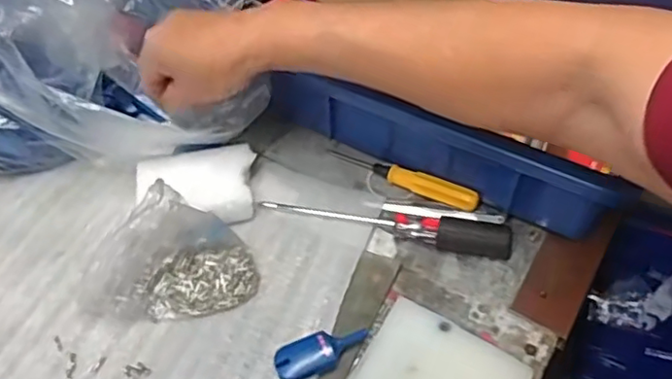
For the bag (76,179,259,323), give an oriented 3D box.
[{"bbox_3d":[-0.105,0.040,0.379,0.102,0.063,0.062,3,50,2],"label":"bag"}]

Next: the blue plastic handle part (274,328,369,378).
[{"bbox_3d":[-0.008,0.098,0.363,0.057,0.012,0.021,-18,52,-15],"label":"blue plastic handle part"}]

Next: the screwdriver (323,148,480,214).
[{"bbox_3d":[0.048,-0.012,0.449,0.121,0.014,0.016,23,53,18],"label":"screwdriver"}]

